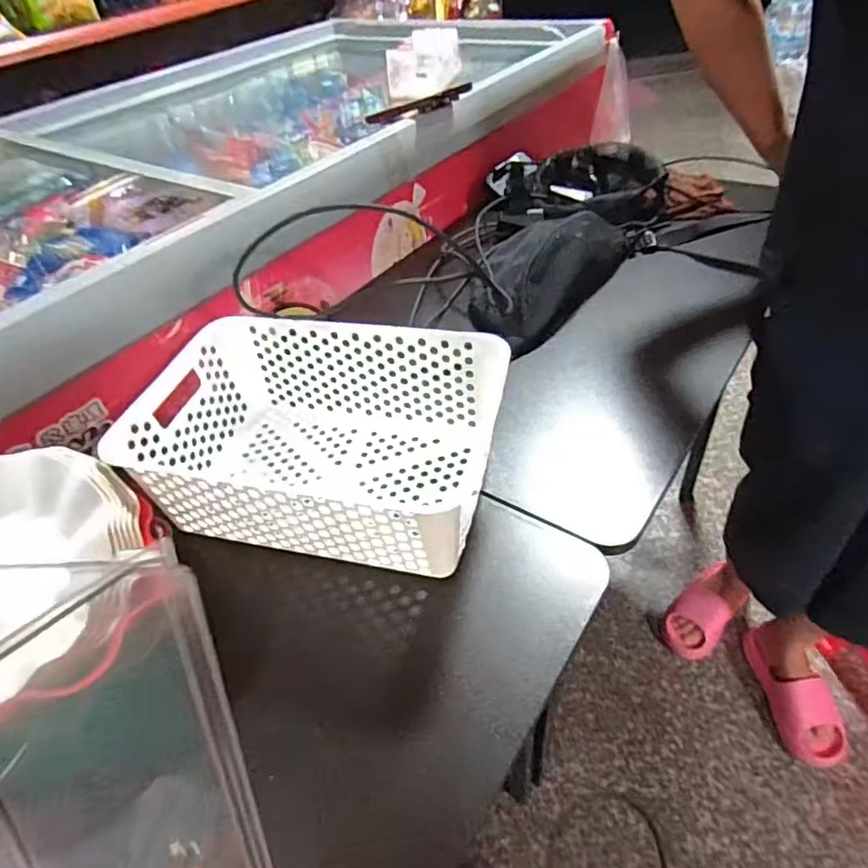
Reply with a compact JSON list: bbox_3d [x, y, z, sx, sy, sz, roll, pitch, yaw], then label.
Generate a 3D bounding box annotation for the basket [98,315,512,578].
[{"bbox_3d":[-0.102,0.003,0.543,0.293,0.118,0.198,7,45,14],"label":"basket"}]

